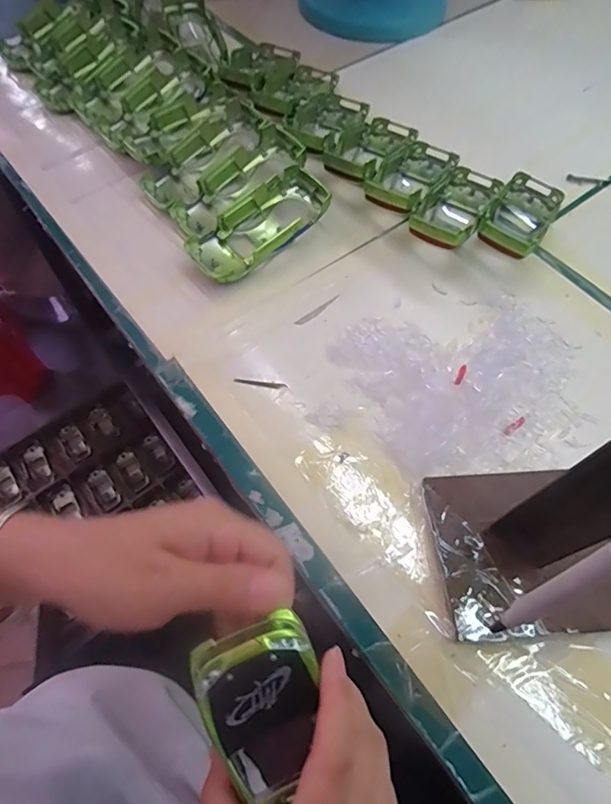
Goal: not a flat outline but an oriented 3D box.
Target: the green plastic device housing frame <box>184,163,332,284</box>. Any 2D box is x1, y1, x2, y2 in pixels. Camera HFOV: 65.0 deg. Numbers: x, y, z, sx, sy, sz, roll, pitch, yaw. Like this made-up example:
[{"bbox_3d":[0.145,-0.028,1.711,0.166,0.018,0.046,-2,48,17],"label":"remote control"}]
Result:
[{"bbox_3d":[-0.037,-0.154,0.424,0.134,0.037,0.055,-39,69,-19],"label":"green plastic device housing frame"}]

